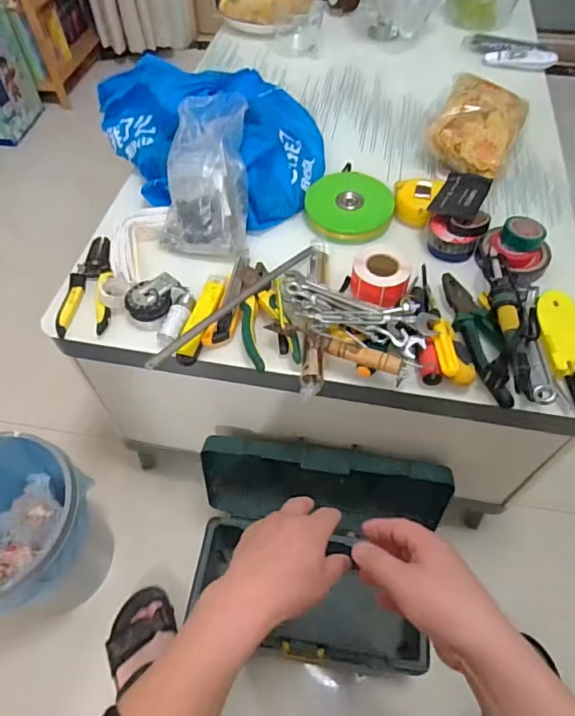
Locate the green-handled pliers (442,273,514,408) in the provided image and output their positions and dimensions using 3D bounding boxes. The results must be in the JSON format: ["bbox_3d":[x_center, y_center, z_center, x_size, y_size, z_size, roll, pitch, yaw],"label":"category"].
[{"bbox_3d":[0.226,-0.033,0.575,0.040,0.032,0.185,-8,56,-5],"label":"green-handled pliers"}]

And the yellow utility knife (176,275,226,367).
[{"bbox_3d":[-0.104,-0.052,0.607,0.028,0.021,0.139,10,56,7],"label":"yellow utility knife"}]

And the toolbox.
[{"bbox_3d":[0.037,0.304,0.747,0.348,0.289,0.251,6,56,5],"label":"toolbox"}]

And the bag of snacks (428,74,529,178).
[{"bbox_3d":[0.299,-0.363,0.781,0.128,0.080,0.172,26,60,17],"label":"bag of snacks"}]

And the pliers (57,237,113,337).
[{"bbox_3d":[-0.262,-0.098,0.642,0.062,0.017,0.165,-7,56,-4],"label":"pliers"}]

